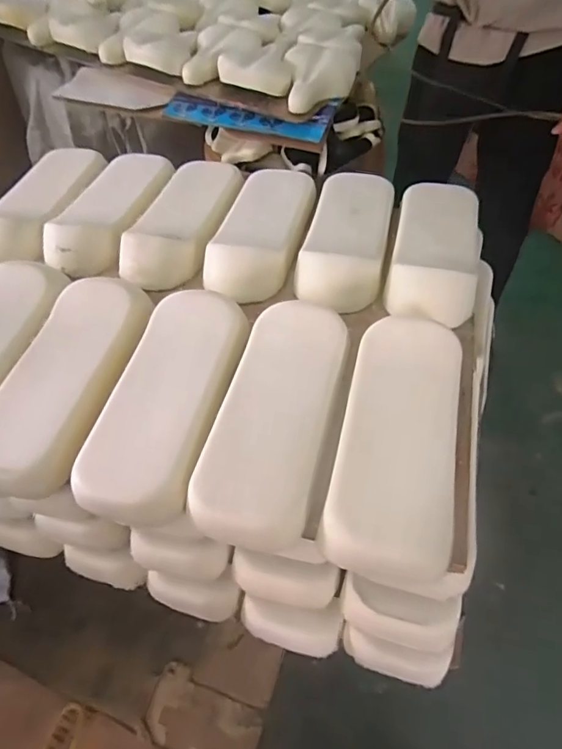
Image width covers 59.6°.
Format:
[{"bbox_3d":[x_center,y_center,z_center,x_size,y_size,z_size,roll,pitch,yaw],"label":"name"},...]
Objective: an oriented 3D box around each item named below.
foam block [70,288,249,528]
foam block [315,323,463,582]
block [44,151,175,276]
[{"bbox_3d":[-0.172,0.029,0.747,0.167,0.067,0.386,9,53,9],"label":"foam block"},{"bbox_3d":[0.162,0.081,0.689,0.164,0.075,0.386,11,53,11],"label":"foam block"},{"bbox_3d":[-0.360,-0.366,1.059,0.151,0.081,0.380,16,54,14],"label":"block"}]

